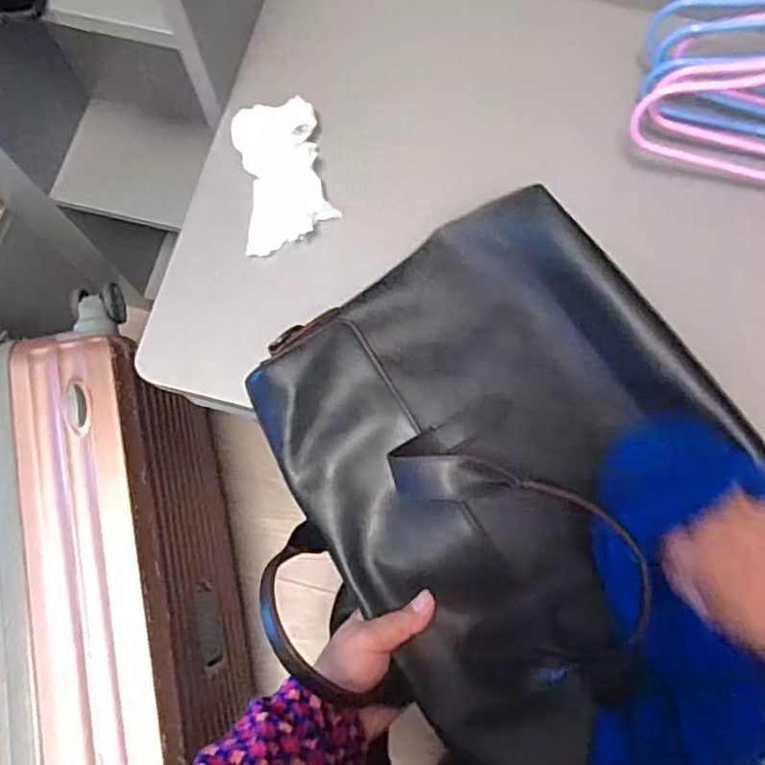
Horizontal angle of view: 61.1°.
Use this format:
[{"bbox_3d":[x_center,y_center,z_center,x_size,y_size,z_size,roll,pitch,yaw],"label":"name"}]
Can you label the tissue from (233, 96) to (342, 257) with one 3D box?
[{"bbox_3d":[-0.088,-0.184,0.577,0.076,0.028,0.129,-9,76,-1],"label":"tissue"}]

